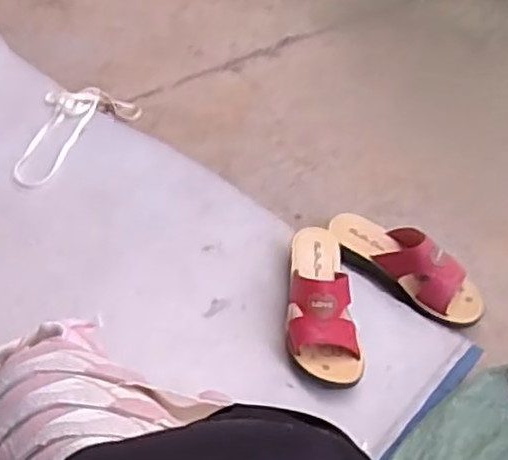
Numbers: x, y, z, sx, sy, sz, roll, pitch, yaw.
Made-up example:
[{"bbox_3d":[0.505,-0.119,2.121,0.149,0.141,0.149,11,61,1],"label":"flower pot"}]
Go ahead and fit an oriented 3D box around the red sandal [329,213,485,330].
[{"bbox_3d":[0.203,0.043,0.971,0.228,0.077,0.080,33,56,23],"label":"red sandal"}]

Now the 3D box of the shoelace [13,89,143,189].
[{"bbox_3d":[-0.306,-0.162,1.142,0.128,0.017,0.249,29,51,19],"label":"shoelace"}]

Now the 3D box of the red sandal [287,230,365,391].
[{"bbox_3d":[0.084,0.082,0.913,0.086,0.081,0.229,0,49,-3],"label":"red sandal"}]

